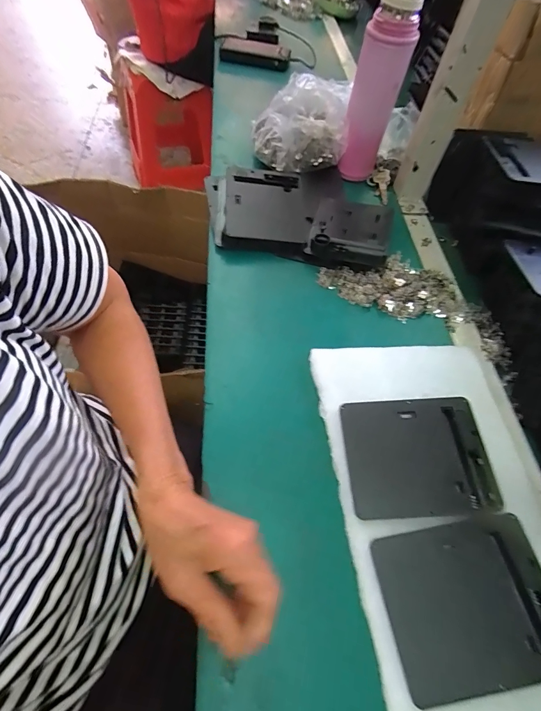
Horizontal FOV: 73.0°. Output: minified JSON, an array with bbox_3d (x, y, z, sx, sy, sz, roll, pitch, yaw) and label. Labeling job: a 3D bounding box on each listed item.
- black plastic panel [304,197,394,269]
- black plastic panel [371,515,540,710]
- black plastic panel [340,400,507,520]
[{"bbox_3d":[0.116,-0.183,0.531,0.108,0.030,0.140,16,58,6],"label":"black plastic panel"},{"bbox_3d":[0.162,0.200,0.297,0.133,0.019,0.110,-7,59,-8],"label":"black plastic panel"},{"bbox_3d":[0.141,0.097,0.357,0.131,0.017,0.111,0,58,-4],"label":"black plastic panel"}]

